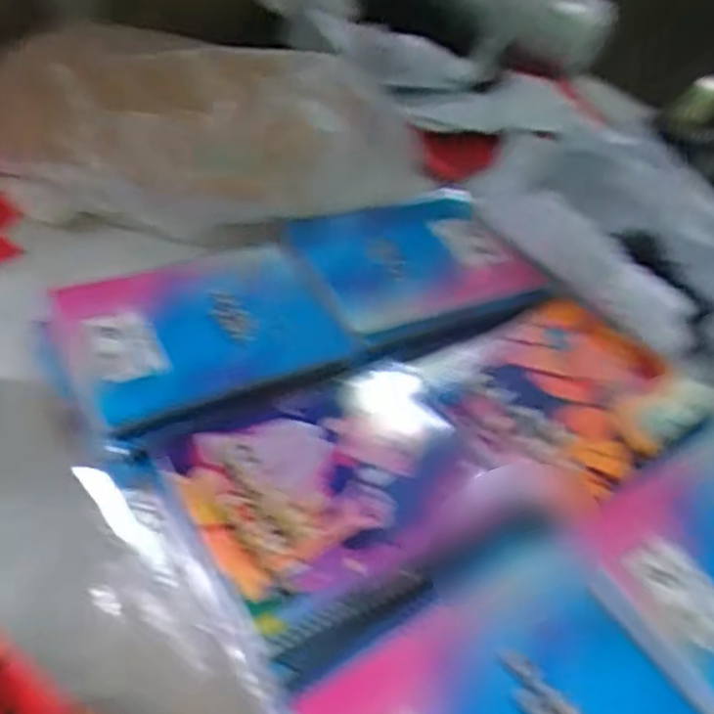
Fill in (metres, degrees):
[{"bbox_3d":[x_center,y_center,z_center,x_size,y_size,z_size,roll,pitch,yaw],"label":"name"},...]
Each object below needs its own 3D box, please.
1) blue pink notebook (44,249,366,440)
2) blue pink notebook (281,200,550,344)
[{"bbox_3d":[-0.117,-0.025,0.579,0.189,0.013,0.155,-20,53,-24],"label":"blue pink notebook"},{"bbox_3d":[0.048,-0.087,0.674,0.190,0.019,0.148,-18,52,-22],"label":"blue pink notebook"}]

